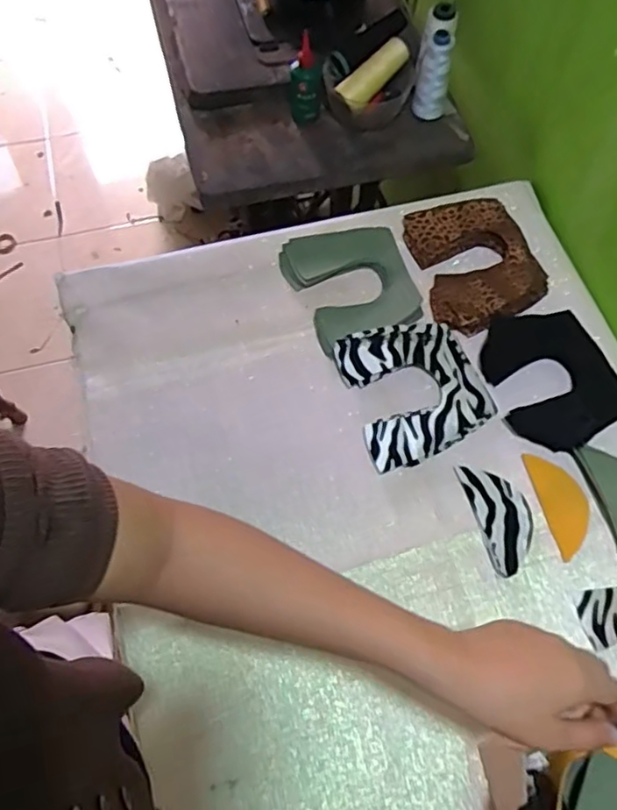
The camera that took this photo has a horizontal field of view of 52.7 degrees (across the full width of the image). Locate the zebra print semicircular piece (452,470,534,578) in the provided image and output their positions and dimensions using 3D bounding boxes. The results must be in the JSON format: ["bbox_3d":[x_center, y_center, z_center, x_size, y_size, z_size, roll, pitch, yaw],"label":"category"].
[{"bbox_3d":[0.195,0.112,0.627,0.056,0.011,0.111,-11,67,-10],"label":"zebra print semicircular piece"}]

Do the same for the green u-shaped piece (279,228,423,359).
[{"bbox_3d":[0.052,-0.145,0.736,0.140,0.009,0.153,-15,65,-8],"label":"green u-shaped piece"}]

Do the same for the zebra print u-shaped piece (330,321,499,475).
[{"bbox_3d":[0.119,-0.017,0.686,0.146,0.027,0.156,-15,65,-8],"label":"zebra print u-shaped piece"}]

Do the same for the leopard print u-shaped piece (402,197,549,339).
[{"bbox_3d":[0.198,-0.176,0.746,0.141,0.027,0.165,-22,66,-11],"label":"leopard print u-shaped piece"}]

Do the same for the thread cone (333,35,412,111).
[{"bbox_3d":[0.092,-0.450,0.844,0.115,0.035,0.034,-43,71,-2],"label":"thread cone"}]

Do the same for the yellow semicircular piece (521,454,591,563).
[{"bbox_3d":[0.260,0.100,0.636,0.045,0.009,0.107,-14,62,2],"label":"yellow semicircular piece"}]

